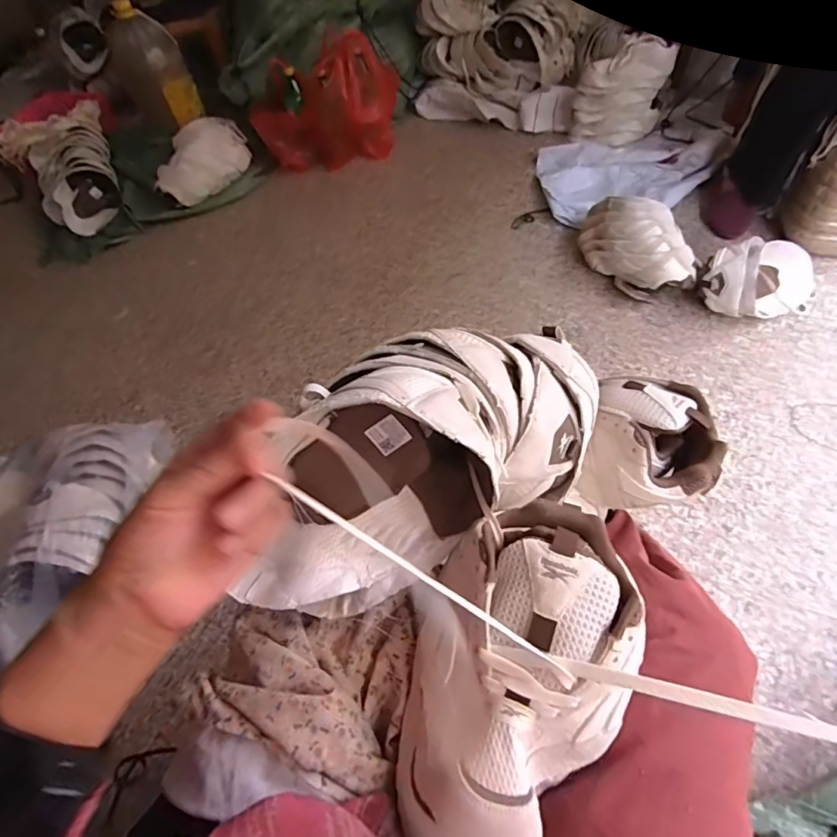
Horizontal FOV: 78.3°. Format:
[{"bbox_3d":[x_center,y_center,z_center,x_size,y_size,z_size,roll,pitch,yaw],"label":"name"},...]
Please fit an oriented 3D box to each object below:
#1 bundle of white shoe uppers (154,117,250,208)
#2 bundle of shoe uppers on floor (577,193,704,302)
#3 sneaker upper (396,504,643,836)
[{"bbox_3d":[-0.587,-0.740,1.463,0.158,0.122,0.368,7,57,13],"label":"bundle of white shoe uppers"},{"bbox_3d":[0.465,-0.370,1.102,0.144,0.150,0.296,-35,58,-16],"label":"bundle of shoe uppers on floor"},{"bbox_3d":[0.063,0.169,0.339,0.144,0.098,0.229,11,58,15],"label":"sneaker upper"}]

